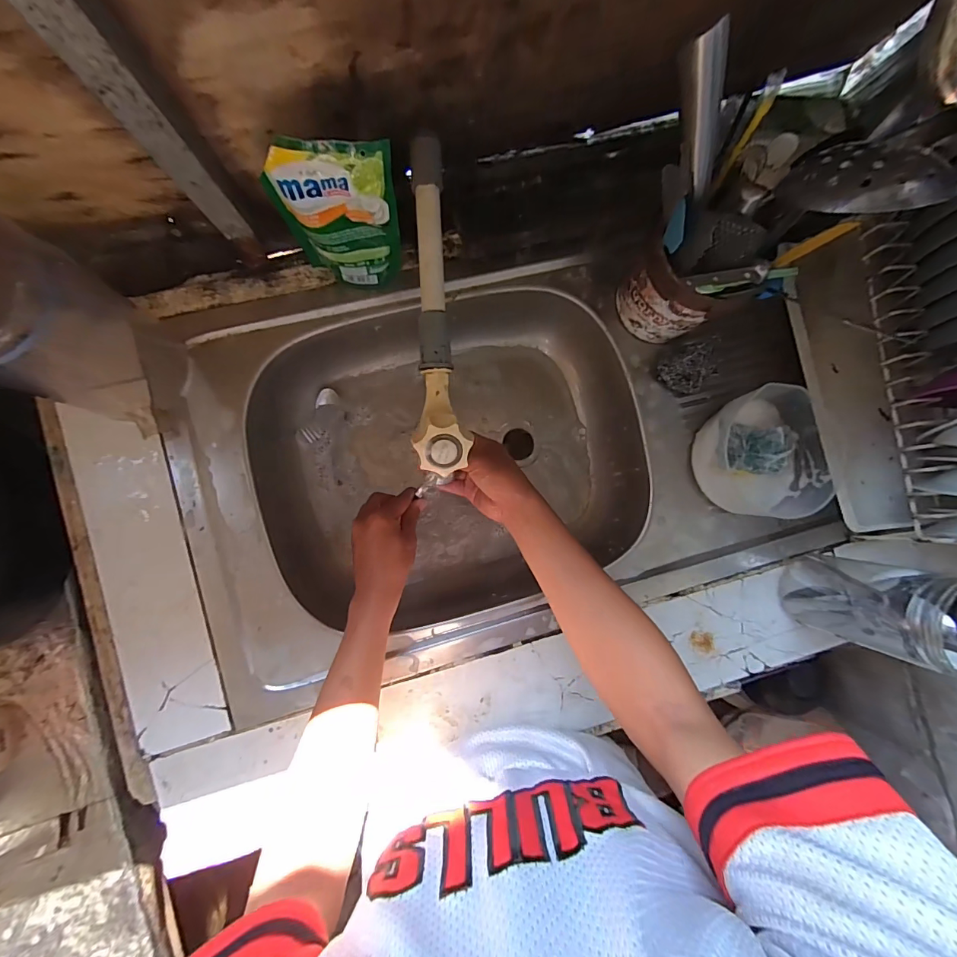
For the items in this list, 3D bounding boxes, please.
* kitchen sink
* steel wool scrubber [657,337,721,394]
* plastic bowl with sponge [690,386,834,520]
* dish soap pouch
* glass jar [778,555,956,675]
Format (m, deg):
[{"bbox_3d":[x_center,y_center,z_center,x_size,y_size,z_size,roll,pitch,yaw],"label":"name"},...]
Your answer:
[{"bbox_3d":[0.012,-0.031,0.560,0.695,0.129,0.446,-16,90,-5],"label":"kitchen sink"},{"bbox_3d":[0.263,-0.138,0.518,0.071,0.040,0.058,-39,92,-5],"label":"steel wool scrubber"},{"bbox_3d":[0.342,-0.031,0.499,0.144,0.055,0.146,0,88,-5],"label":"plastic bowl with sponge"},{"bbox_3d":[-0.135,-0.253,0.421,0.106,0.159,0.053,3,88,-5],"label":"dish soap pouch"},{"bbox_3d":[0.424,0.133,0.442,0.089,0.173,0.081,0,88,-5],"label":"glass jar"}]

